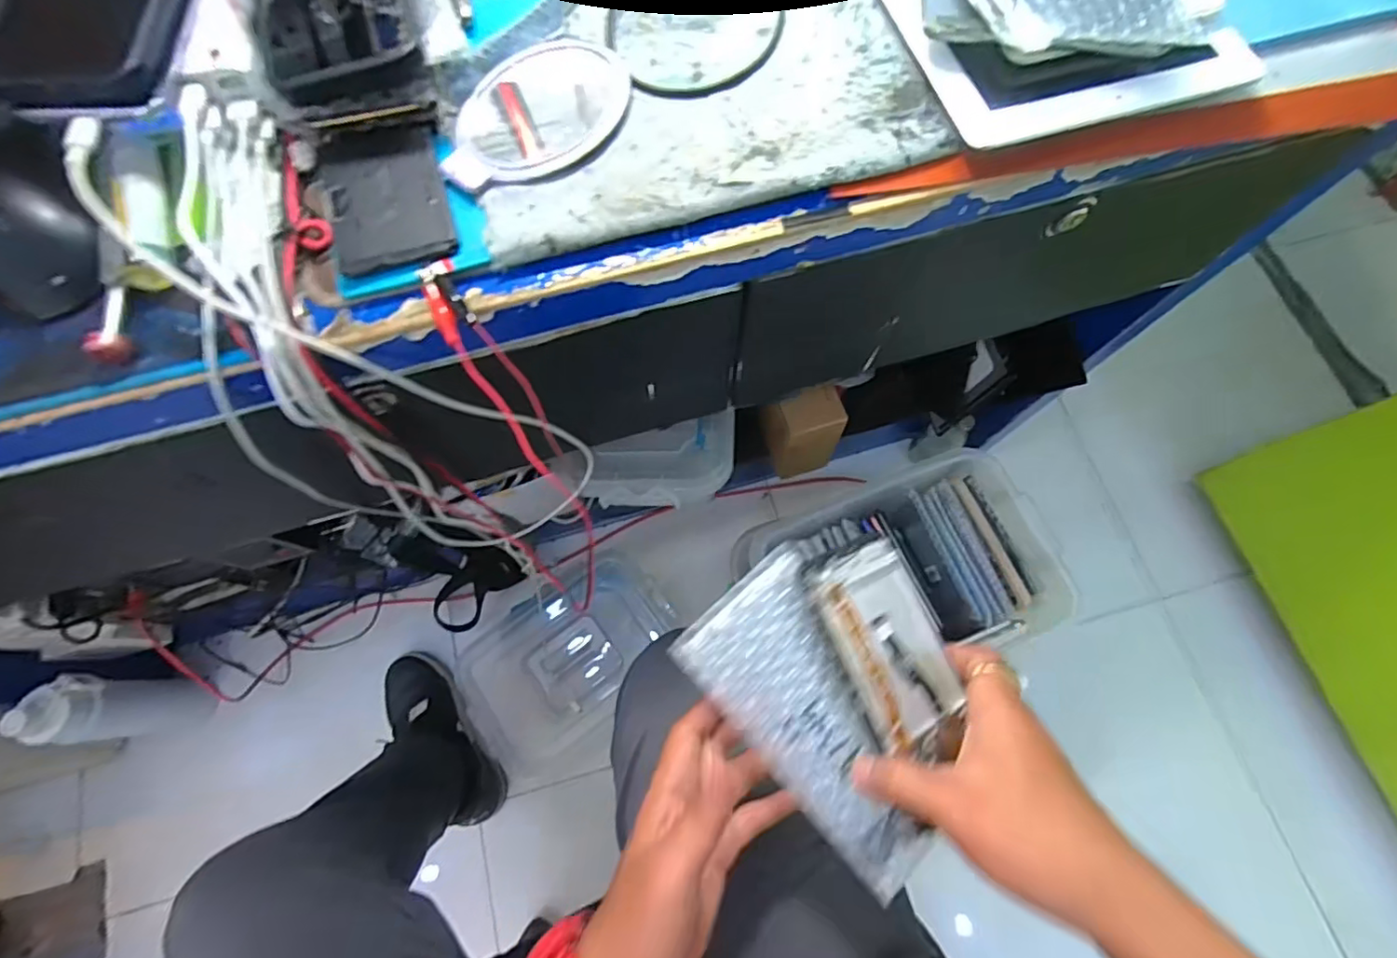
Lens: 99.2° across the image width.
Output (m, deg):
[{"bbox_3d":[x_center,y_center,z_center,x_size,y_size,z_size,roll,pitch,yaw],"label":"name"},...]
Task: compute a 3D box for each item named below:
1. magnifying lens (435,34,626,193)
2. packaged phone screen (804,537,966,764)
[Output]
[{"bbox_3d":[-0.091,-0.207,0.337,0.076,0.007,0.121,37,75,11],"label":"magnifying lens"},{"bbox_3d":[0.112,0.097,0.345,0.072,0.007,0.119,-17,78,-27],"label":"packaged phone screen"}]

